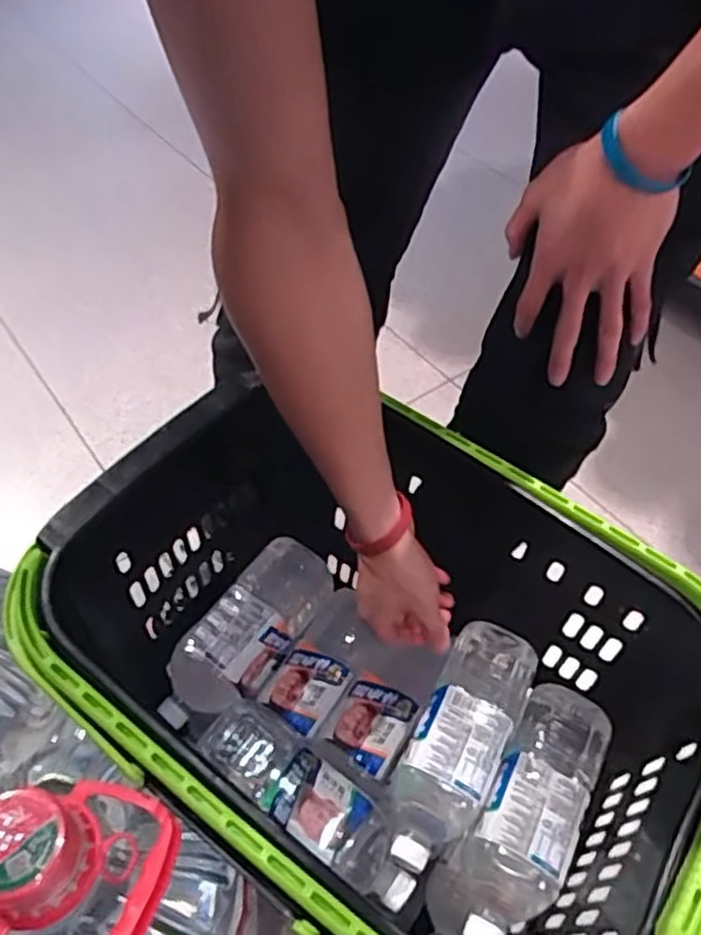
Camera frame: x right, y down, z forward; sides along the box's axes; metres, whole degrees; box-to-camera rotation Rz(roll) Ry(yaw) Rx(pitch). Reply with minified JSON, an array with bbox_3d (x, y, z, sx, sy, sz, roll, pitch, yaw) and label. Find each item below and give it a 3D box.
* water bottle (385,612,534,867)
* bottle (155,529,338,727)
[{"bbox_3d":[0.103,0.253,0.664,0.082,0.063,0.224,22,53,15],"label":"water bottle"},{"bbox_3d":[-0.113,0.176,0.767,0.084,0.068,0.227,29,55,21],"label":"bottle"}]

